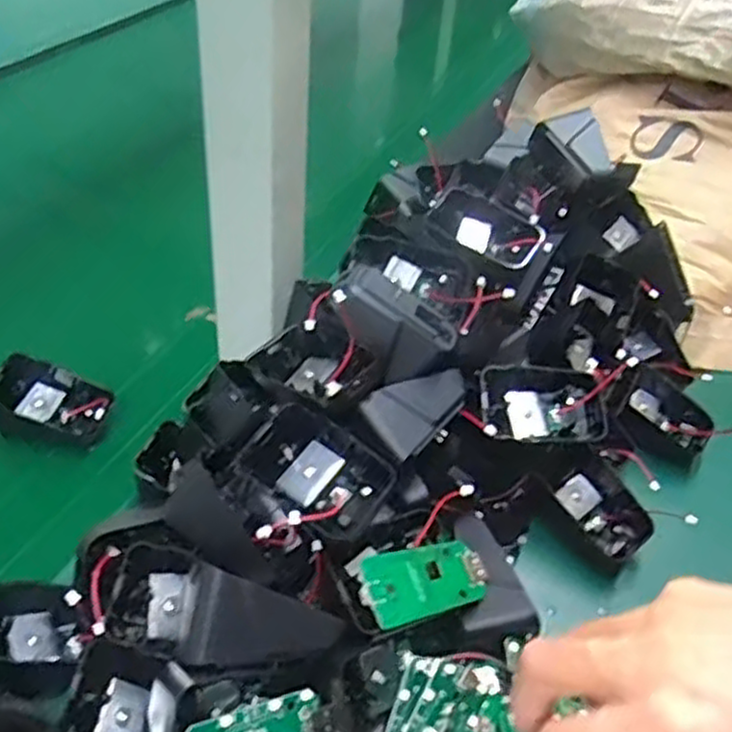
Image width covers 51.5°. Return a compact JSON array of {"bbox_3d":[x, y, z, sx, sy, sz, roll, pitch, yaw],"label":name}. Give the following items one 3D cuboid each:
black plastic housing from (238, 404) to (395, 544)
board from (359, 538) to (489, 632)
[{"bbox_3d":[-0.022,0.048,0.355,0.066,0.019,0.043,36,82,17],"label":"black plastic housing"},{"bbox_3d":[0.027,0.098,0.348,0.062,0.004,0.032,-4,56,-31],"label":"board"}]

